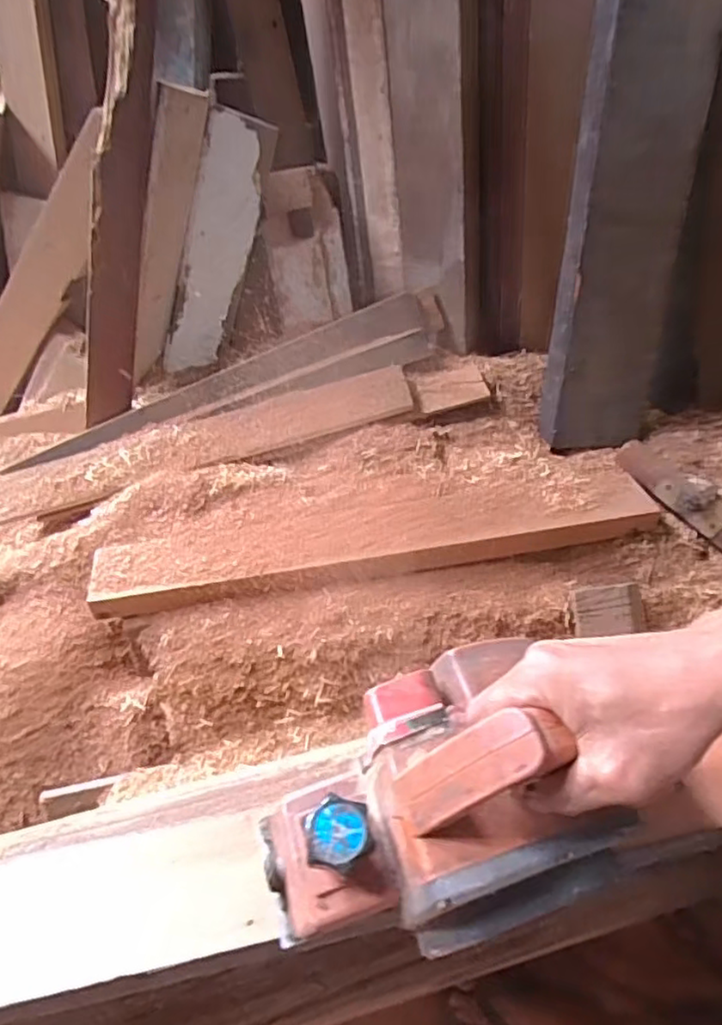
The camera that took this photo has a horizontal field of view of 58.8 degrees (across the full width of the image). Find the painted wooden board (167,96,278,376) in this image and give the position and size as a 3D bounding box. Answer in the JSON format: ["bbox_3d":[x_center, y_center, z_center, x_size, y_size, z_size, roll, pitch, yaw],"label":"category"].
[{"bbox_3d":[-0.245,-0.442,1.093,0.103,0.415,0.018,8,32,-25],"label":"painted wooden board"}]

